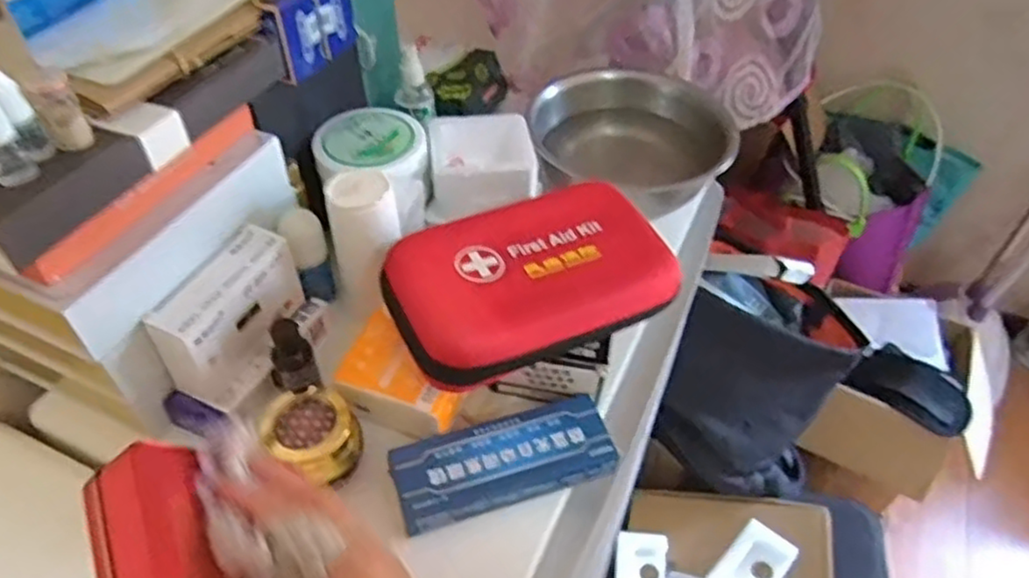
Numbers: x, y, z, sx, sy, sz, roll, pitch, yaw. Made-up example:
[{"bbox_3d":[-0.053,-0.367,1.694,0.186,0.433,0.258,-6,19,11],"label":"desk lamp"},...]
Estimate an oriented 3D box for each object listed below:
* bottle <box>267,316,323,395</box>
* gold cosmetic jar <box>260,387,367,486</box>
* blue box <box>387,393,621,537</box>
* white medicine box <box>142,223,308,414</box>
[{"bbox_3d":[-0.165,0.053,0.520,0.032,0.066,0.031,-23,52,-21],"label":"bottle"},{"bbox_3d":[-0.141,0.101,0.492,0.064,0.045,0.059,1,48,-1],"label":"gold cosmetic jar"},{"bbox_3d":[-0.009,0.118,0.505,0.153,0.025,0.071,-15,50,-14],"label":"blue box"},{"bbox_3d":[-0.209,0.018,0.527,0.050,0.080,0.120,16,49,13],"label":"white medicine box"}]

